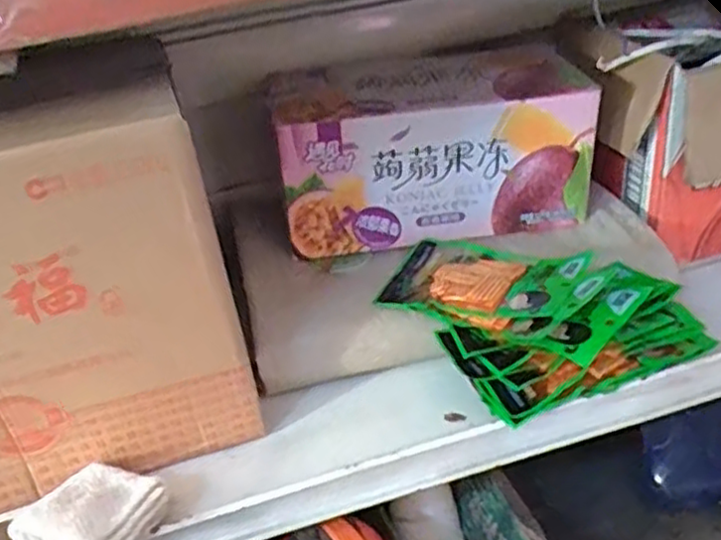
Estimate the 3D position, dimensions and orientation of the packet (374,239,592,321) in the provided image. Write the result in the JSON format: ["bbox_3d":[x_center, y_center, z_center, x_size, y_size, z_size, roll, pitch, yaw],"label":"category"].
[{"bbox_3d":[0.106,0.005,0.630,0.162,0.028,0.102,13,36,31],"label":"packet"}]

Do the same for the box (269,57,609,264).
[{"bbox_3d":[0.070,-0.112,0.702,0.289,0.151,0.106,-11,31,-5],"label":"box"}]

